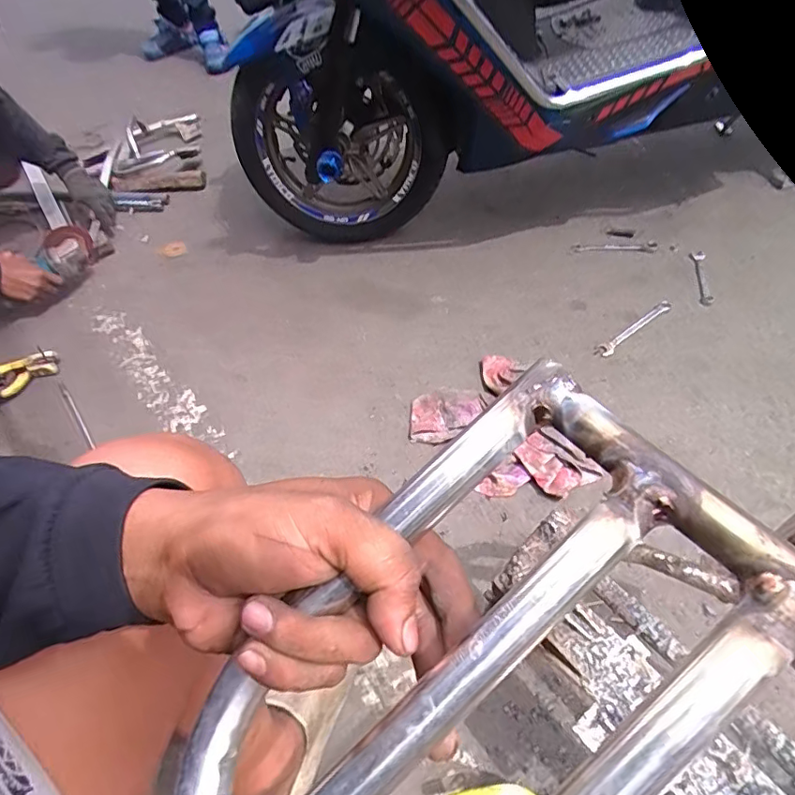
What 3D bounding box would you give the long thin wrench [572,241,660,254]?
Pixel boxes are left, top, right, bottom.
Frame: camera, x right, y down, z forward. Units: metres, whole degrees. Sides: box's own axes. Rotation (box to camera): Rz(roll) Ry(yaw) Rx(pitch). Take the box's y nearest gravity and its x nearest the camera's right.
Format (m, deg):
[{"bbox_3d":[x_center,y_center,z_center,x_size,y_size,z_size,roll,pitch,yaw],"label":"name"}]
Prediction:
[{"bbox_3d":[0.499,-0.343,1.208,0.183,0.008,0.039,-1,51,6],"label":"long thin wrench"}]

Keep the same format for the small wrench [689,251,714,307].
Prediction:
[{"bbox_3d":[0.652,-0.258,1.127,0.028,0.008,0.175,6,52,11],"label":"small wrench"}]

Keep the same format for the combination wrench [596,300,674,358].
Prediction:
[{"bbox_3d":[0.478,-0.141,1.049,0.206,0.004,0.029,-31,54,-18],"label":"combination wrench"}]

